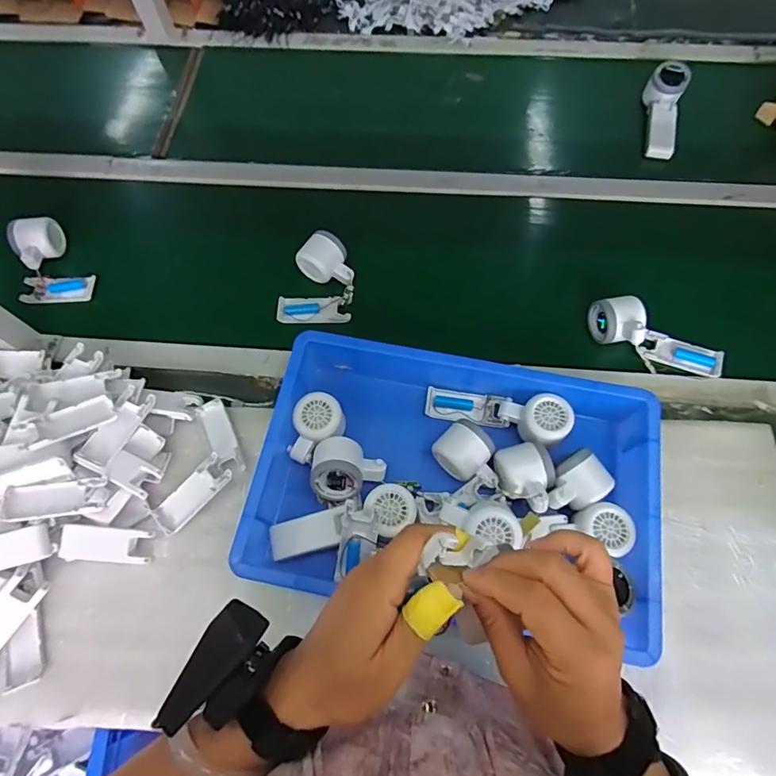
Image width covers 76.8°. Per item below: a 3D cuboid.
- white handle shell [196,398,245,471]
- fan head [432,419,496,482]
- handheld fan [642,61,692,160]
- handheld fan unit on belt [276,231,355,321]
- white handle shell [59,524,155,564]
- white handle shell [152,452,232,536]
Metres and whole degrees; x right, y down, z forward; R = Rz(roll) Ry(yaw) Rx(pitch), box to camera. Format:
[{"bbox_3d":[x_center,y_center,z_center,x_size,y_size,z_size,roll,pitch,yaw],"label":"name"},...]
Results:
[{"bbox_3d":[-0.212,0.063,0.622,0.033,0.013,0.102,-24,68,-9],"label":"white handle shell"},{"bbox_3d":[0.090,0.073,0.579,0.059,0.045,0.059,-42,72,-15],"label":"fan head"},{"bbox_3d":[0.458,-0.455,0.814,0.057,0.051,0.166,10,81,6],"label":"handheld fan"},{"bbox_3d":[-0.105,-0.158,0.709,0.106,0.051,0.123,-2,66,1],"label":"handheld fan unit on belt"},{"bbox_3d":[-0.325,0.180,0.565,0.096,0.010,0.040,3,87,-7],"label":"white handle shell"},{"bbox_3d":[-0.236,0.129,0.591,0.101,0.021,0.039,-42,72,-15],"label":"white handle shell"}]

